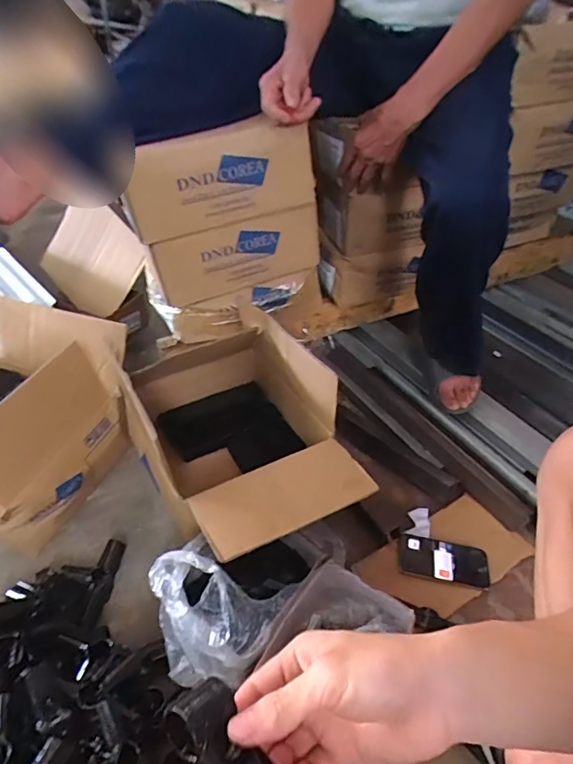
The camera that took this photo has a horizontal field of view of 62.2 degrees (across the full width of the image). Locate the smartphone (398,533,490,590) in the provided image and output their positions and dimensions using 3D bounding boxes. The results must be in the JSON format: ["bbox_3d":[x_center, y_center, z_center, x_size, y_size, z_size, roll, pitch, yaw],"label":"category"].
[{"bbox_3d":[0.256,0.290,0.781,0.141,0.011,0.070,10,48,10],"label":"smartphone"}]

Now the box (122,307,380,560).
[{"bbox_3d":[-0.087,0.074,0.851,0.268,0.229,0.494,-19,44,-21],"label":"box"}]

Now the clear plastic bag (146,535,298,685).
[{"bbox_3d":[-0.109,0.317,0.648,0.188,0.117,0.143,22,45,23],"label":"clear plastic bag"}]

